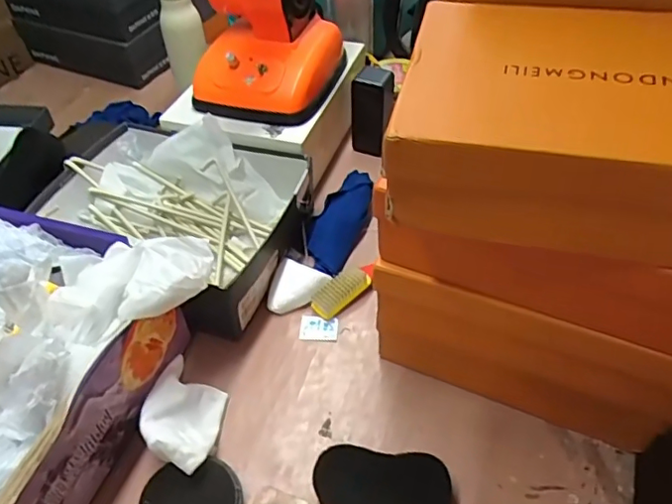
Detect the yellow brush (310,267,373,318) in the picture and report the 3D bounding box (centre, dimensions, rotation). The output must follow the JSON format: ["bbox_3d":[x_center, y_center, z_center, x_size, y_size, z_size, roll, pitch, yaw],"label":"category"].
[{"bbox_3d":[0.007,0.050,0.721,0.080,0.023,0.031,-32,53,-25],"label":"yellow brush"}]

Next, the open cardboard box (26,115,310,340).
[{"bbox_3d":[-0.221,-0.056,0.768,0.341,0.093,0.248,16,50,17],"label":"open cardboard box"}]

